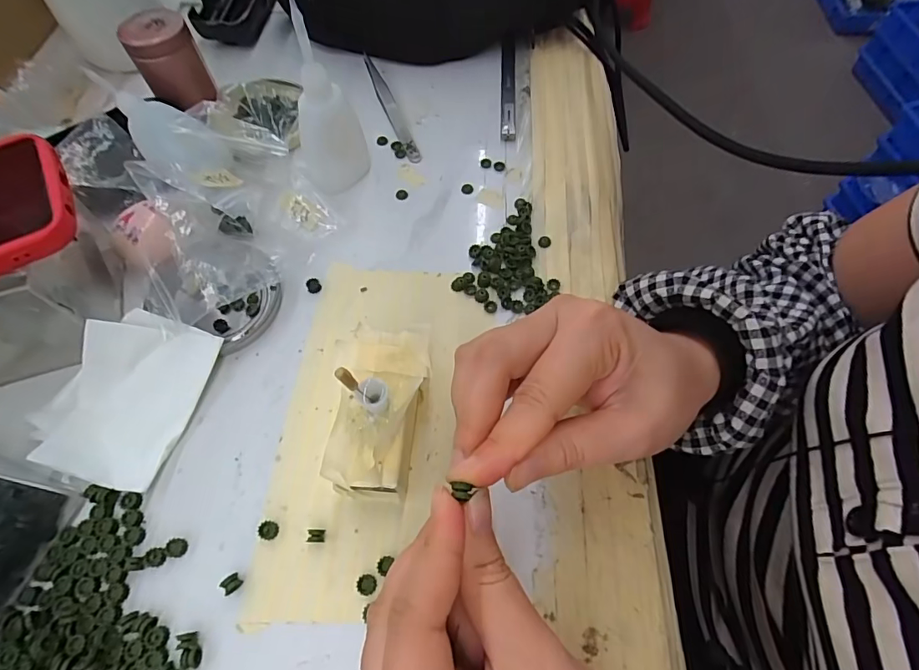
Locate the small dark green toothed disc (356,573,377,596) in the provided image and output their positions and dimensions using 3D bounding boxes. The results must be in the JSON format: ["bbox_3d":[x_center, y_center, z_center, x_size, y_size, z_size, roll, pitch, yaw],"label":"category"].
[{"bbox_3d":[-0.043,0.117,0.222,0.009,0.006,0.009,0,63,0],"label":"small dark green toothed disc"}]

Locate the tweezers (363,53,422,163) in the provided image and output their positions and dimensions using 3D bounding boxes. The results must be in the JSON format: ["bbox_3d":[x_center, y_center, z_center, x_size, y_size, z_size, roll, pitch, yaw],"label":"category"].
[{"bbox_3d":[-0.056,-0.183,0.375,0.011,0.007,0.126,-20,64,-10],"label":"tweezers"}]

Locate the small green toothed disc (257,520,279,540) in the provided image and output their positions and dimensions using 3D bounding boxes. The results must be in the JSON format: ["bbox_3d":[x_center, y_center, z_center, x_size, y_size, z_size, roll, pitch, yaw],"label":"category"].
[{"bbox_3d":[-0.094,0.096,0.233,0.008,0.005,0.009,12,63,6],"label":"small green toothed disc"}]

